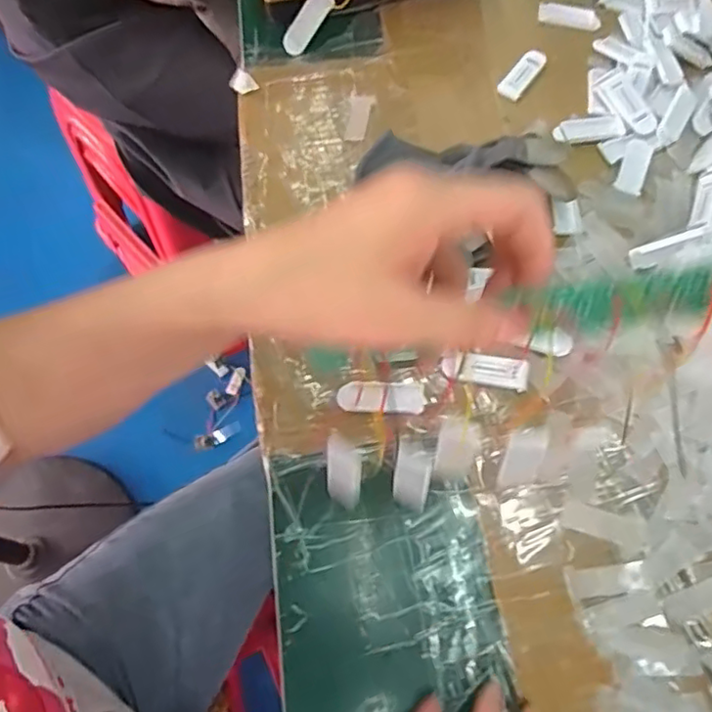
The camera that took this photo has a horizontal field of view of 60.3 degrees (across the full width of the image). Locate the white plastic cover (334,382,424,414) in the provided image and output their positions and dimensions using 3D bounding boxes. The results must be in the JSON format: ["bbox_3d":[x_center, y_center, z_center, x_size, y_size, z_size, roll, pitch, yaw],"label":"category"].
[{"bbox_3d":[0.017,0.030,0.421,0.059,0.005,0.021,4,67,1],"label":"white plastic cover"}]

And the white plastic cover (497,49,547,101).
[{"bbox_3d":[0.151,-0.253,0.546,0.021,0.005,0.062,36,71,14],"label":"white plastic cover"}]

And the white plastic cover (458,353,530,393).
[{"bbox_3d":[0.095,0.011,0.420,0.045,0.006,0.021,11,87,9],"label":"white plastic cover"}]

